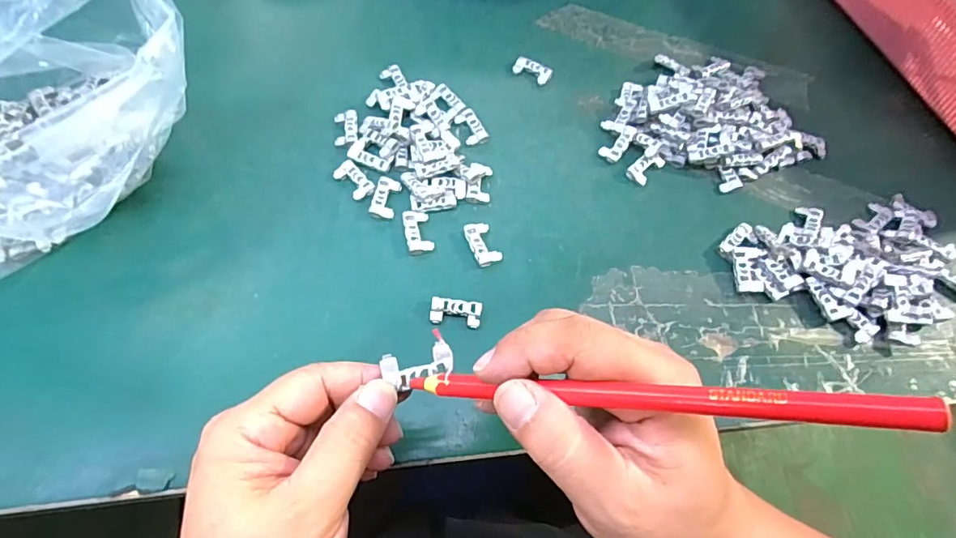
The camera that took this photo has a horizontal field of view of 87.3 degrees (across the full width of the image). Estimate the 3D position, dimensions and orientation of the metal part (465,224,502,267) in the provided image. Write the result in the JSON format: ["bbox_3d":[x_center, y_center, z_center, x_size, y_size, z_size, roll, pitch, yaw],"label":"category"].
[{"bbox_3d":[0.003,-0.017,0.326,0.017,0.005,0.030,-19,64,-13],"label":"metal part"}]

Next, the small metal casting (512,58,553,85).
[{"bbox_3d":[0.044,-0.160,0.405,0.030,0.009,0.016,23,63,8],"label":"small metal casting"}]

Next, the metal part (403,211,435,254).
[{"bbox_3d":[-0.039,-0.025,0.328,0.016,0.005,0.030,-9,63,-9],"label":"metal part"}]

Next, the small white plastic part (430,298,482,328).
[{"bbox_3d":[-0.013,0.026,0.301,0.030,0.006,0.015,7,61,0],"label":"small white plastic part"}]

